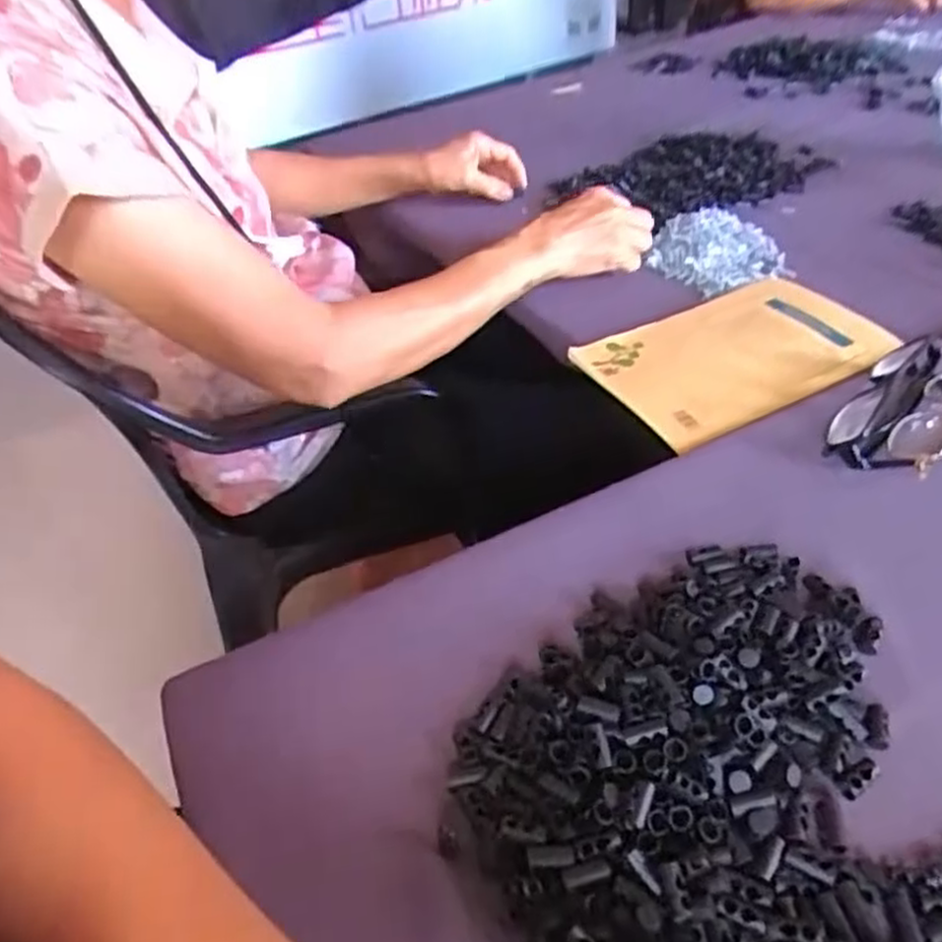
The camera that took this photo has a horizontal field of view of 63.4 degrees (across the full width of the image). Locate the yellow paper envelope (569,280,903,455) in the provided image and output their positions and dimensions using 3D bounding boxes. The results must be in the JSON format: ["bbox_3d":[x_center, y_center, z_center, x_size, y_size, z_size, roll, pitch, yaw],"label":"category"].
[{"bbox_3d":[0.205,-0.094,0.575,0.212,0.009,0.143,-19,42,-18],"label":"yellow paper envelope"}]

